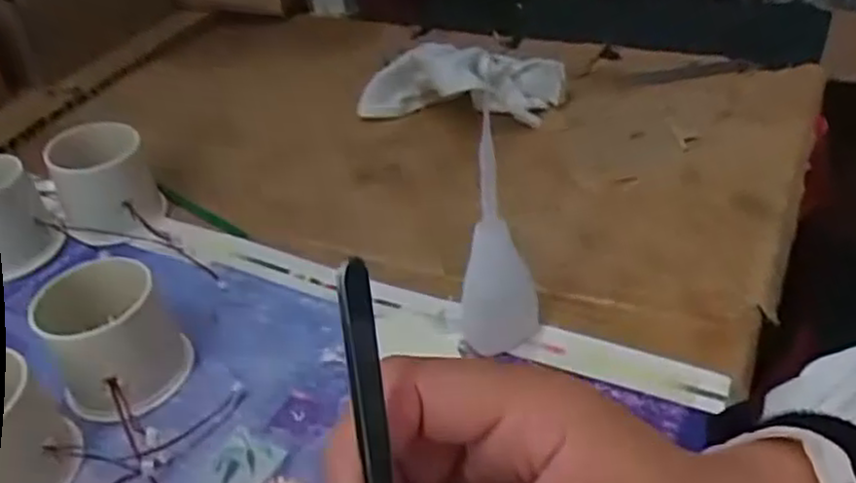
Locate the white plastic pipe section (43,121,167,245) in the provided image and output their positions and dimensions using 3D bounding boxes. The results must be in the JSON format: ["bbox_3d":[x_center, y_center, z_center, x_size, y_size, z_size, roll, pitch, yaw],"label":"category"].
[{"bbox_3d":[-0.178,-0.032,0.408,0.045,0.054,0.050,-13,39,-8],"label":"white plastic pipe section"}]

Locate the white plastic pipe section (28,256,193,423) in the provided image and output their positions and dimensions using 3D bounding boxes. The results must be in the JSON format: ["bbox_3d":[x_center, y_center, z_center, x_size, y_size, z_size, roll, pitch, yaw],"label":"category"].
[{"bbox_3d":[-0.138,0.043,0.322,0.052,0.050,0.051,-28,43,-25],"label":"white plastic pipe section"}]

